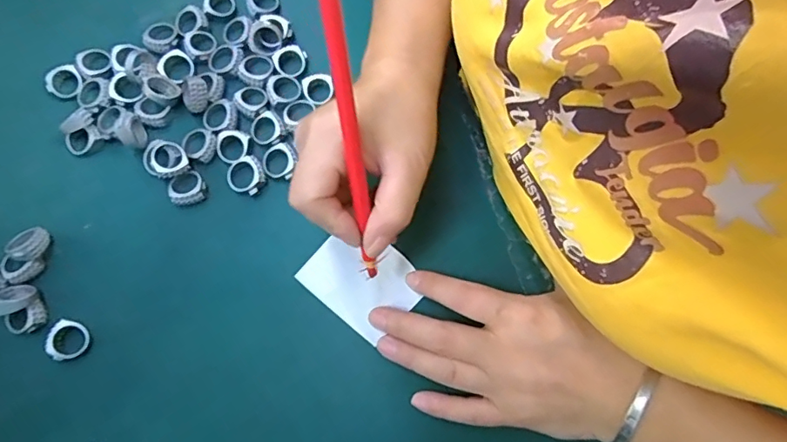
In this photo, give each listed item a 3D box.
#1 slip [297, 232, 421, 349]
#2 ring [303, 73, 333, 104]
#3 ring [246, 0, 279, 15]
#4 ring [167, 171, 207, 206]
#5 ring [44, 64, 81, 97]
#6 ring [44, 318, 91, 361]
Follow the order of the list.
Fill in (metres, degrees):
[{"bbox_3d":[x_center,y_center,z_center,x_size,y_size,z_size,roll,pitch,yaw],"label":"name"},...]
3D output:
[{"bbox_3d":[-0.020,0.038,0.327,0.069,0.005,0.055,39,80,10],"label":"slip"},{"bbox_3d":[-0.052,-0.093,0.355,0.021,0.009,0.021,0,76,1],"label":"ring"},{"bbox_3d":[-0.098,-0.166,0.376,0.023,0.008,0.022,0,76,1],"label":"ring"},{"bbox_3d":[-0.140,-0.022,0.340,0.024,0.008,0.025,0,76,1],"label":"ring"},{"bbox_3d":[-0.236,-0.100,0.363,0.023,0.010,0.024,0,76,1],"label":"ring"},{"bbox_3d":[-0.203,0.075,0.313,0.024,0.006,0.024,0,76,1],"label":"ring"}]

